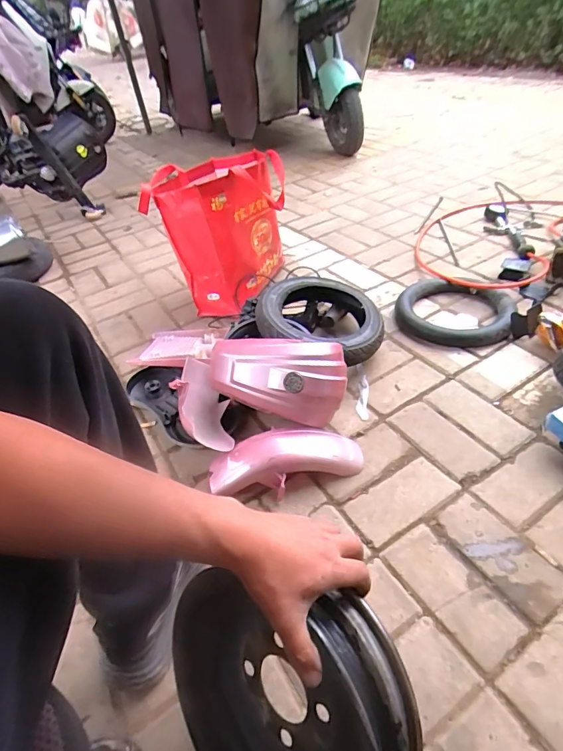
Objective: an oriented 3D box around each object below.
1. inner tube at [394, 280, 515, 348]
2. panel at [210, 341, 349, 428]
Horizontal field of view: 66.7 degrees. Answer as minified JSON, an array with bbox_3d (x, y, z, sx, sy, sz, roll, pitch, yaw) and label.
[{"bbox_3d":[0.431,-0.161,1.074,0.281,0.040,0.248,24,51,30],"label":"inner tube"},{"bbox_3d":[-0.025,0.004,0.814,0.282,0.121,0.115,10,44,19],"label":"panel"}]

